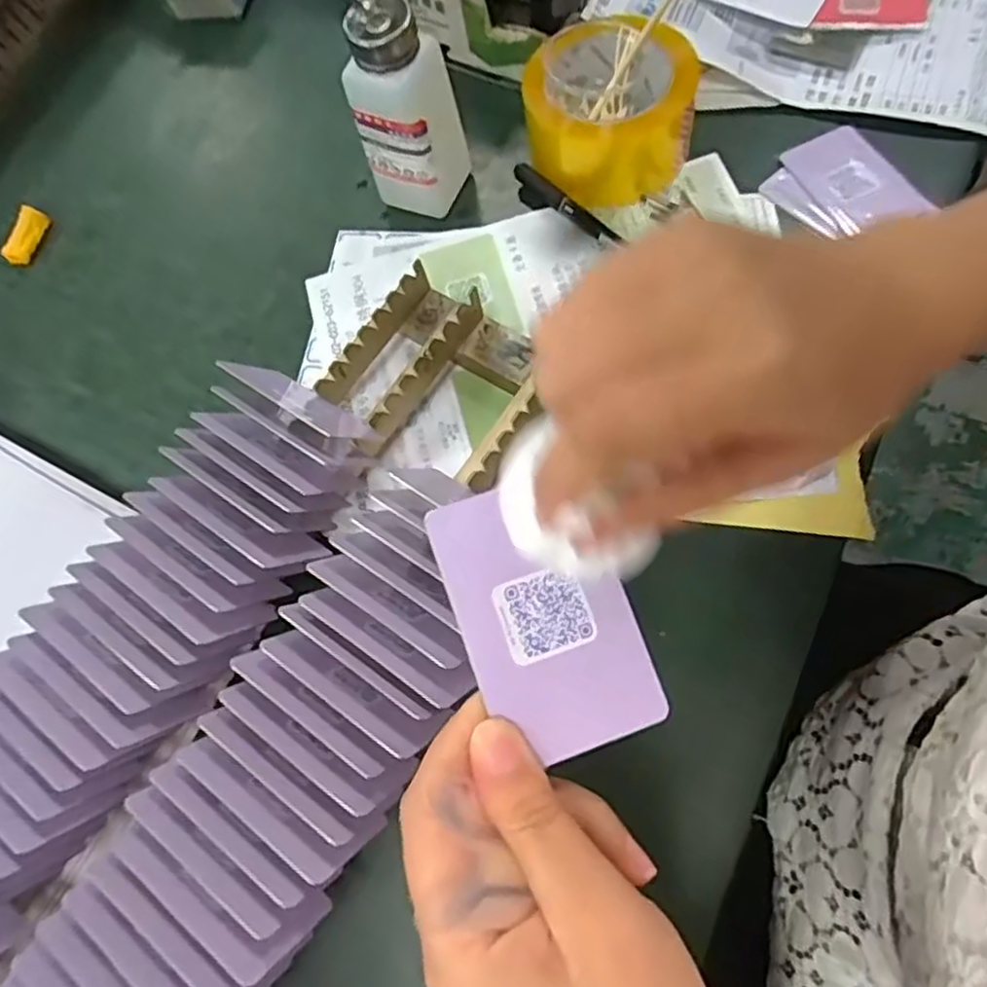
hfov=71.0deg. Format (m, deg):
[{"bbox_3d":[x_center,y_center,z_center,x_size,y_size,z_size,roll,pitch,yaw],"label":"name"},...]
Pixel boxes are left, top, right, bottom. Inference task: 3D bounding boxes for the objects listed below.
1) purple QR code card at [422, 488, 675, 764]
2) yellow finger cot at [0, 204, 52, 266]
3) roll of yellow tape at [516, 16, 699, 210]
[{"bbox_3d":[0.016,0.038,0.219,0.053,0.004,0.085,-19,81,-11],"label":"purple QR code card"},{"bbox_3d":[-0.360,-0.198,0.532,0.018,0.012,0.045,21,85,10],"label":"yellow finger cot"},{"bbox_3d":[0.077,-0.256,0.463,0.105,0.073,0.105,-3,69,7],"label":"roll of yellow tape"}]

